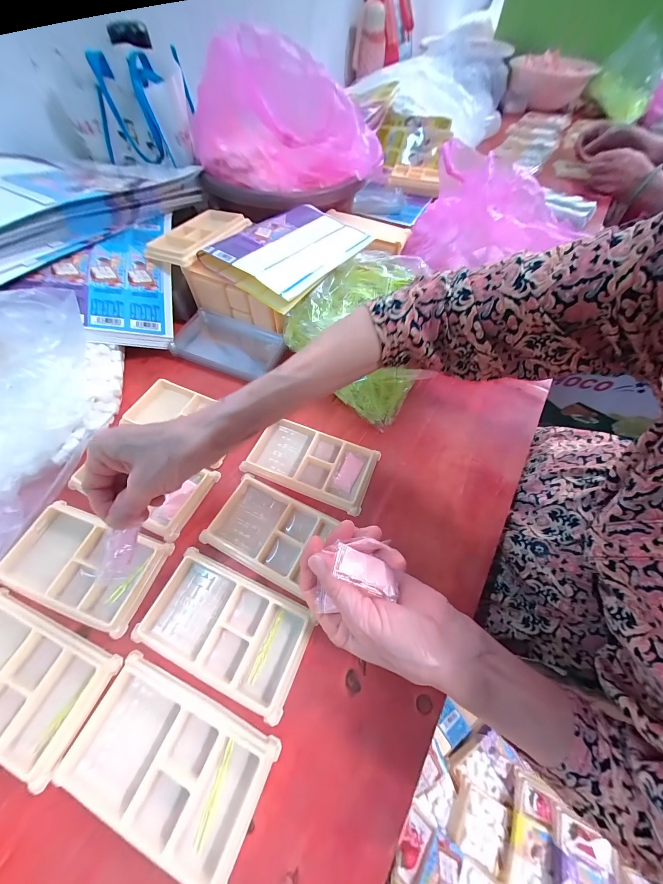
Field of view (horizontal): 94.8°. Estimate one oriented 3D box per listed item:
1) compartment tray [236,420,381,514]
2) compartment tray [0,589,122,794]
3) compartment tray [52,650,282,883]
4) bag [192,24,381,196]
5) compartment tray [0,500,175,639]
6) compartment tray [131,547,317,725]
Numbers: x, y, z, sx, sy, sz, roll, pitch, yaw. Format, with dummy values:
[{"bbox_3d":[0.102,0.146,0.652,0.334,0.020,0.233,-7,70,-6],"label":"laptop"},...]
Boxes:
[{"bbox_3d":[-0.023,0.020,0.338,0.137,0.011,0.075,21,61,11],"label":"compartment tray"},{"bbox_3d":[-0.246,0.182,0.238,0.137,0.011,0.076,21,61,11],"label":"compartment tray"},{"bbox_3d":[-0.114,0.223,0.215,0.135,0.010,0.074,22,61,11],"label":"compartment tray"},{"bbox_3d":[-0.061,-0.465,0.433,0.244,0.123,0.216,-23,62,-15],"label":"bag"},{"bbox_3d":[-0.227,0.112,0.283,0.132,0.019,0.077,18,60,9],"label":"compartment tray"},{"bbox_3d":[-0.088,0.153,0.257,0.135,0.011,0.079,21,61,11],"label":"compartment tray"}]

